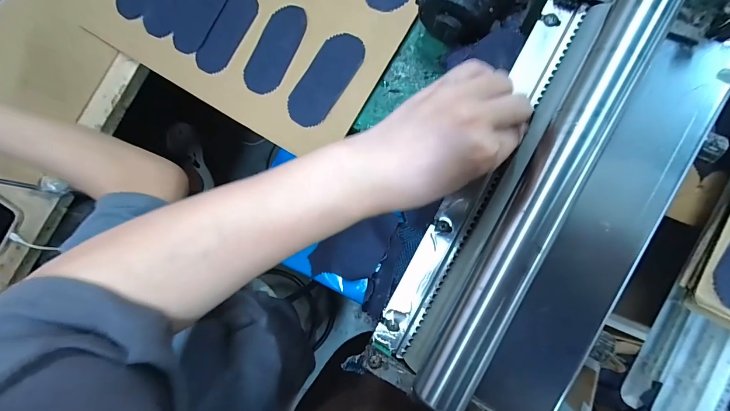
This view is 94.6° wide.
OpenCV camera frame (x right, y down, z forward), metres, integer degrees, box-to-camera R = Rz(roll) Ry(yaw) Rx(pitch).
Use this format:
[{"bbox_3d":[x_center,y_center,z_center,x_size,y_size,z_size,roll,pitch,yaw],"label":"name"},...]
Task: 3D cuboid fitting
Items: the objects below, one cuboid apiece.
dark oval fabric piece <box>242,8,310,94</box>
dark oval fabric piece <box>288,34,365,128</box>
[{"bbox_3d":[-0.127,-0.220,0.476,0.070,0.004,0.128,28,92,22],"label":"dark oval fabric piece"},{"bbox_3d":[-0.053,-0.166,0.444,0.063,0.013,0.129,35,91,9],"label":"dark oval fabric piece"}]

